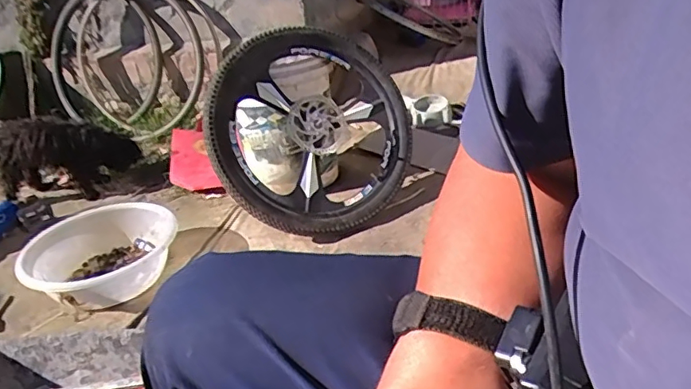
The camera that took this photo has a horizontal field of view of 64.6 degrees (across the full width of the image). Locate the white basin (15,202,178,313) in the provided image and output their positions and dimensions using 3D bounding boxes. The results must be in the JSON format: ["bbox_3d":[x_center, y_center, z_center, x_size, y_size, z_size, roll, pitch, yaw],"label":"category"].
[{"bbox_3d":[-0.563,0.147,1.273,0.332,0.116,0.284,-16,29,-19],"label":"white basin"}]

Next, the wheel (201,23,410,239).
[{"bbox_3d":[-0.085,-0.163,1.378,0.518,0.513,0.101,-35,8,-18],"label":"wheel"}]

